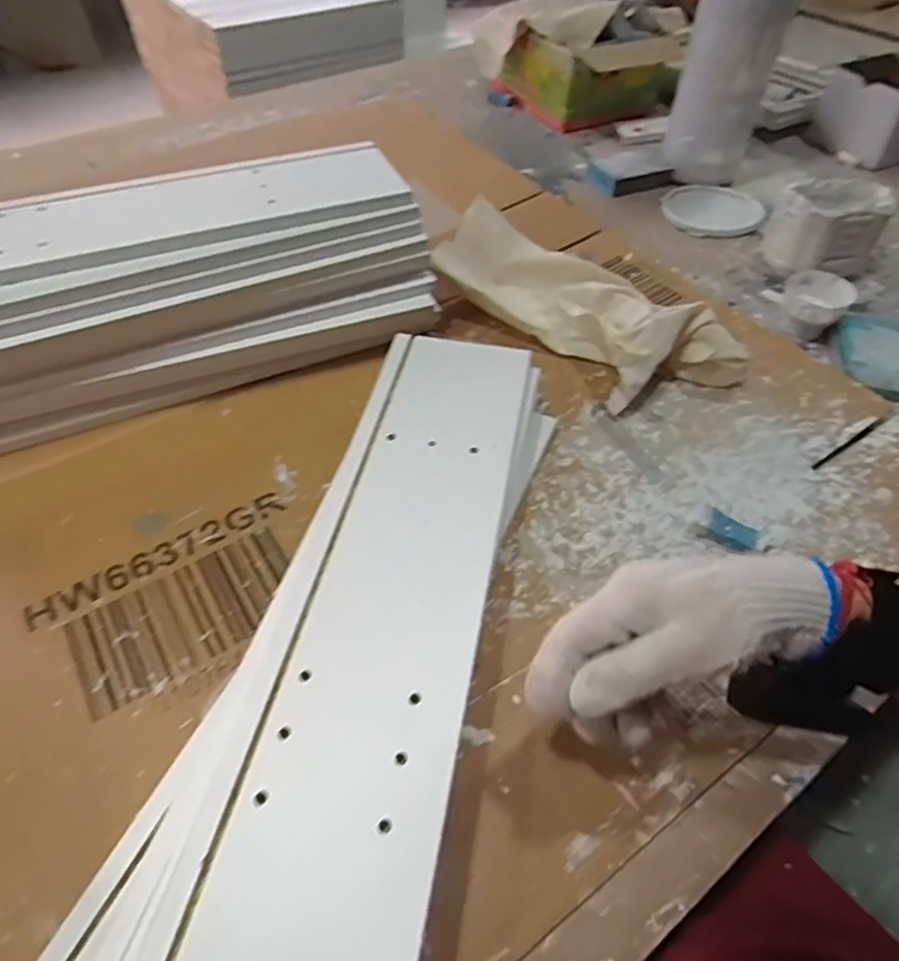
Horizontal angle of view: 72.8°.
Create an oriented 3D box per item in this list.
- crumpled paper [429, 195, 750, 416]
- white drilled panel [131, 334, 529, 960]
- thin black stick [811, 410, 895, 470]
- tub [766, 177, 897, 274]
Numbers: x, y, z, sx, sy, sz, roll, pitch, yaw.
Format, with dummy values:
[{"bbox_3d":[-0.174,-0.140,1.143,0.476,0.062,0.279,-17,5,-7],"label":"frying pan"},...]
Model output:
[{"bbox_3d":[0.119,-0.170,0.616,0.131,0.070,0.333,-35,60,-27],"label":"crumpled paper"},{"bbox_3d":[-0.046,0.097,0.359,0.125,0.015,0.544,8,51,9],"label":"white drilled panel"},{"bbox_3d":[0.366,-0.037,0.550,0.117,0.010,0.006,-27,54,-20],"label":"thin black stick"},{"bbox_3d":[0.432,-0.288,0.701,0.109,0.082,0.076,-11,52,-10],"label":"tub"}]

